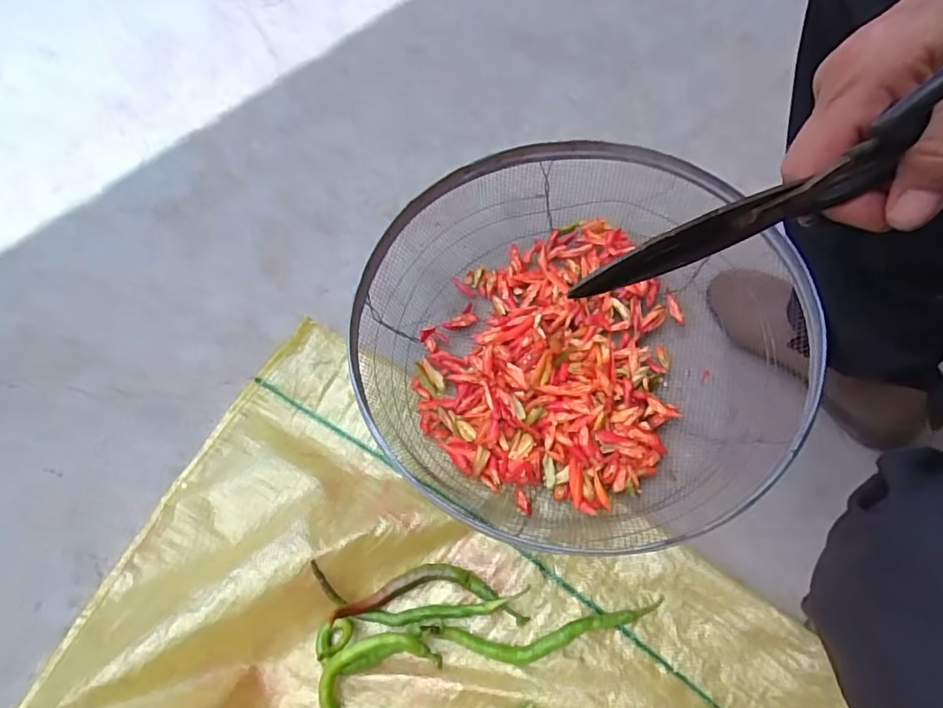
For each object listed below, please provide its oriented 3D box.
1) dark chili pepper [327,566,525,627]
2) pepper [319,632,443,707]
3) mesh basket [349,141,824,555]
[{"bbox_3d":[-0.040,0.233,0.534,0.183,0.030,0.052,-1,63,3],"label":"dark chili pepper"},{"bbox_3d":[-0.085,0.302,0.498,0.104,0.041,0.086,1,64,4],"label":"pepper"},{"bbox_3d":[0.103,-0.022,0.592,0.431,0.138,0.420,-1,63,3],"label":"mesh basket"}]

